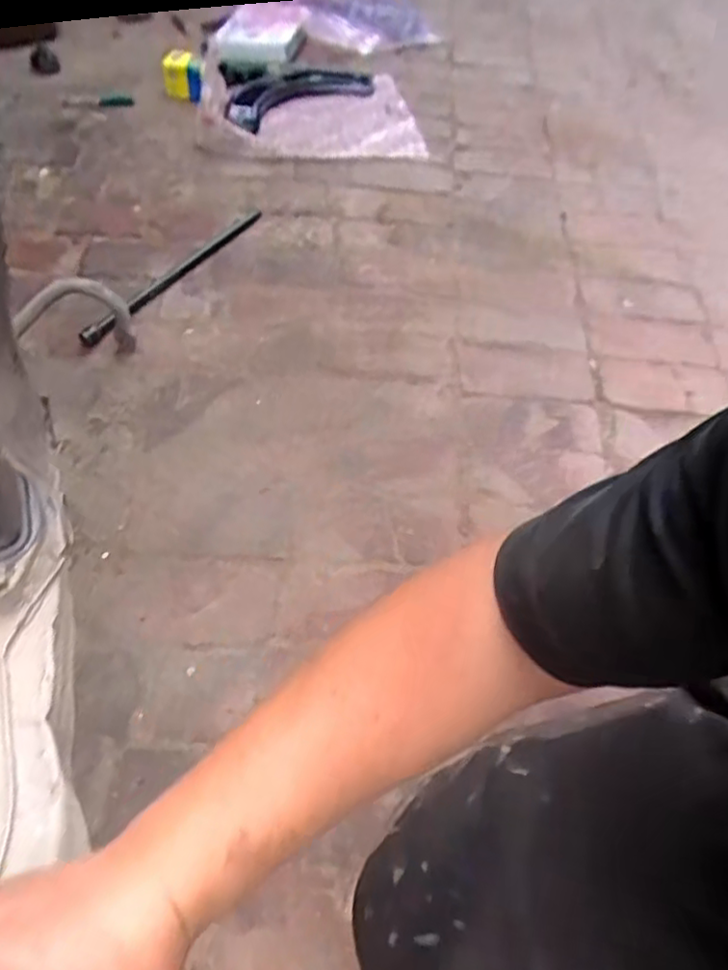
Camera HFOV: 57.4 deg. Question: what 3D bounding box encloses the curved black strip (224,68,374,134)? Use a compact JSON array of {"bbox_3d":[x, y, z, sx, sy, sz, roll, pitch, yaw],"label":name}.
[{"bbox_3d":[-0.152,-0.854,1.458,0.411,0.112,0.040,15,55,39],"label":"curved black strip"}]

